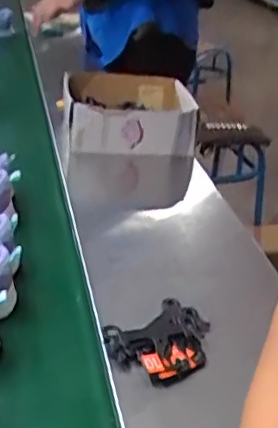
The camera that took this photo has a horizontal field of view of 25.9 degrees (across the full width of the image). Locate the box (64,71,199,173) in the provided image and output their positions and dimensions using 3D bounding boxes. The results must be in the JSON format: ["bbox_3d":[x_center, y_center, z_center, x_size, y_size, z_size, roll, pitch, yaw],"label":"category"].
[{"bbox_3d":[-0.025,-0.194,1.132,0.220,0.086,0.287,1,27,-9],"label":"box"}]

